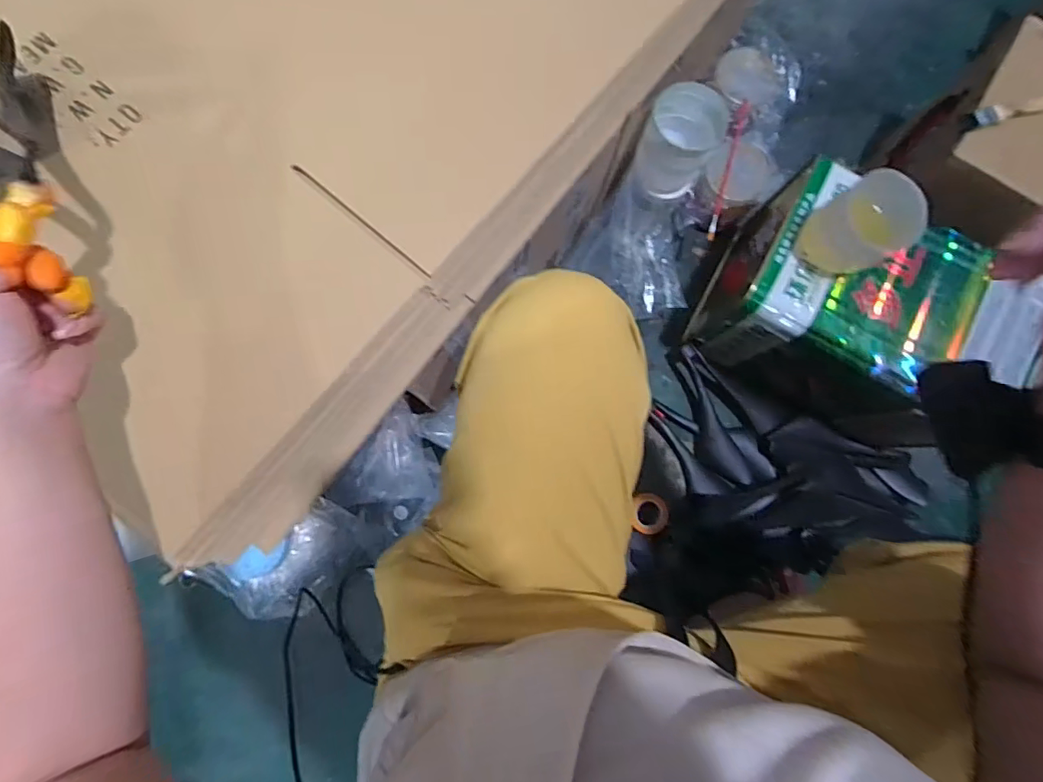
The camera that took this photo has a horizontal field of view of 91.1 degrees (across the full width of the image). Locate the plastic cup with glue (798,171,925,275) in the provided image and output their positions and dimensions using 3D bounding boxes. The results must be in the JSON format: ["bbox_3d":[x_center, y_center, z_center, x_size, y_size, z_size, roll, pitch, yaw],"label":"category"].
[{"bbox_3d":[0.399,-0.191,0.601,0.094,0.093,0.092,0,82,-2],"label":"plastic cup with glue"}]

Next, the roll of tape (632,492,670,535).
[{"bbox_3d":[0.203,0.195,0.813,0.059,0.031,0.063,8,82,-1],"label":"roll of tape"}]

